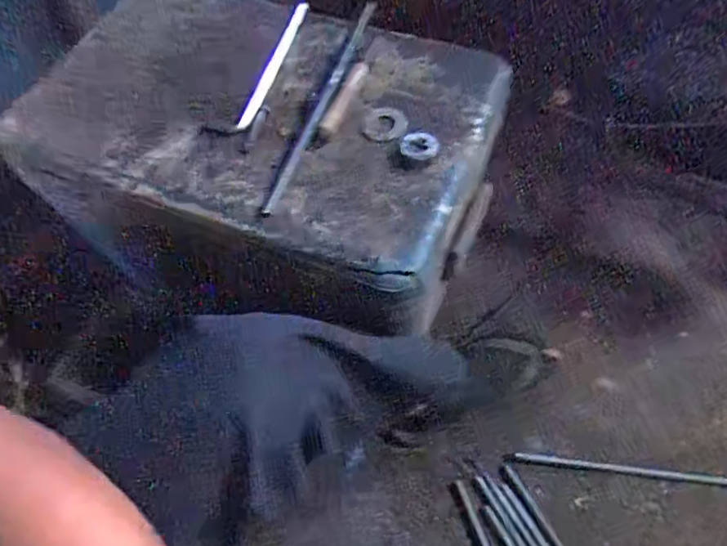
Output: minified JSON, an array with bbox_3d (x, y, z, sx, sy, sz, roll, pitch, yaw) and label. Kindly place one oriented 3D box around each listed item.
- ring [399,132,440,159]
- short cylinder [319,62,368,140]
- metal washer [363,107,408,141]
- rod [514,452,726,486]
[{"bbox_3d":[0.054,-0.124,0.512,0.037,0.018,0.020,14,62,12],"label":"ring"},{"bbox_3d":[-0.021,-0.180,0.547,0.017,0.012,0.106,19,61,10],"label":"short cylinder"},{"bbox_3d":[0.023,-0.151,0.542,0.037,0.005,0.049,35,66,5],"label":"metal washer"},{"bbox_3d":[0.368,0.271,0.738,0.307,0.017,0.014,4,61,6],"label":"rod"}]

